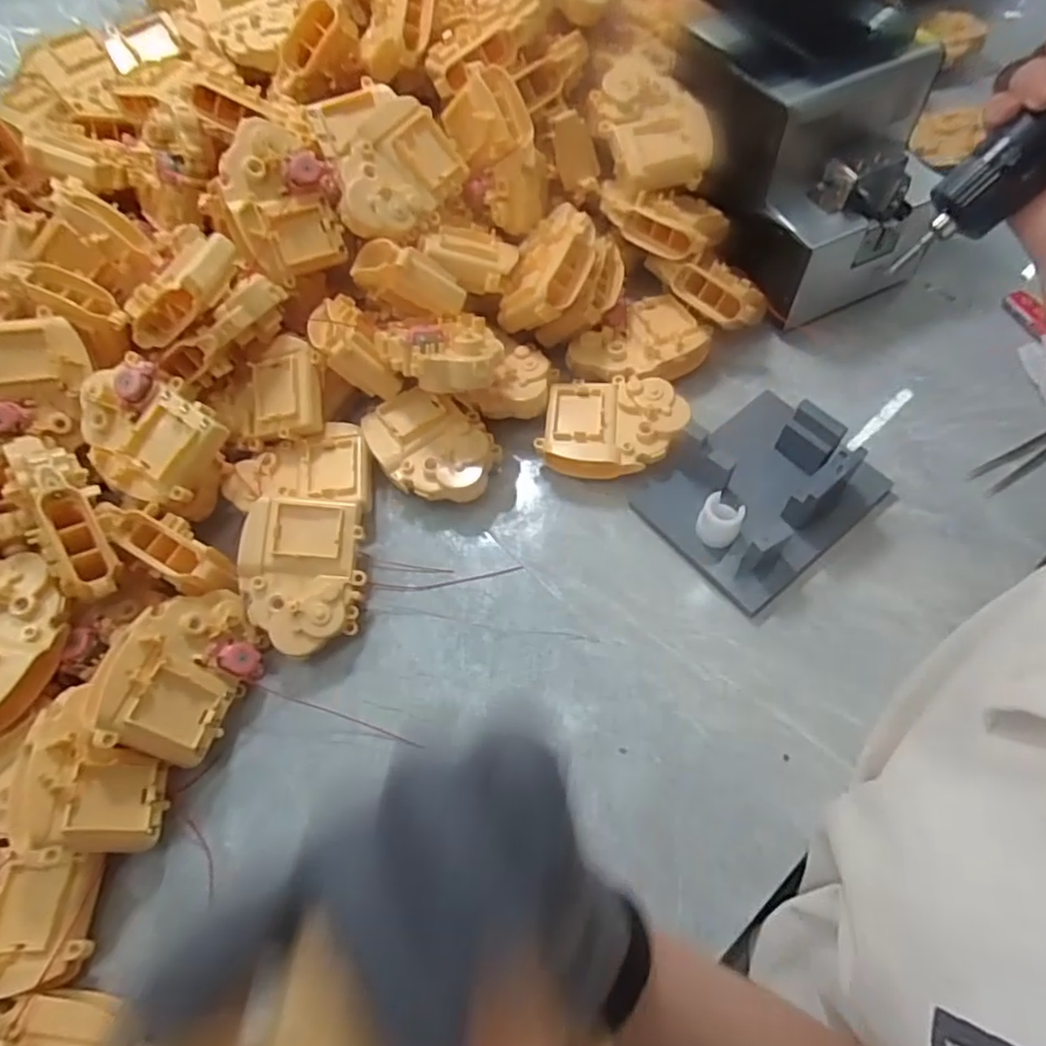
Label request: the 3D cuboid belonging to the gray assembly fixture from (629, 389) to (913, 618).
[{"bbox_3d":[0.161,-0.033,0.414,0.143,0.046,0.116,-36,65,-12],"label":"gray assembly fixture"}]

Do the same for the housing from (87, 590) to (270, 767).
[{"bbox_3d":[-0.196,0.085,0.371,0.075,0.023,0.096,47,44,-20],"label":"housing"}]

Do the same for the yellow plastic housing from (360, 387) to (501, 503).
[{"bbox_3d":[-0.062,-0.051,0.456,0.076,0.041,0.094,-32,64,-12],"label":"yellow plastic housing"}]

